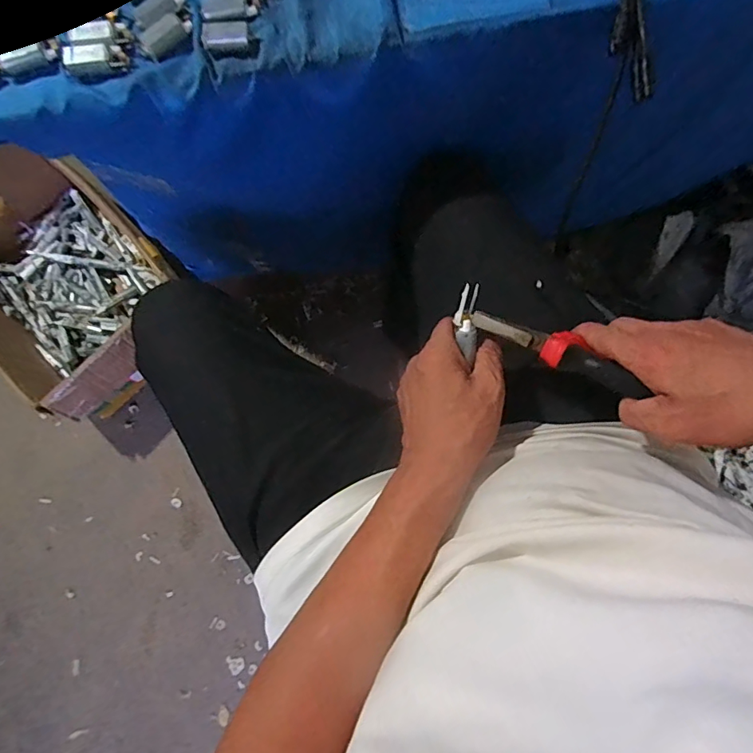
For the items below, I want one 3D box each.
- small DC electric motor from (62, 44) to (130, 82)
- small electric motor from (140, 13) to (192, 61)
[{"bbox_3d":[-0.216,-0.242,0.372,0.046,0.013,0.021,-8,80,-1],"label":"small DC electric motor"},{"bbox_3d":[-0.161,-0.263,0.371,0.041,0.014,0.015,-44,82,-7],"label":"small electric motor"}]

